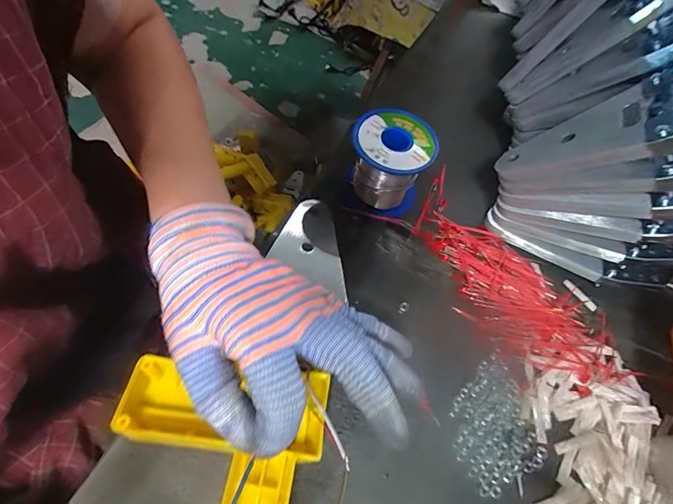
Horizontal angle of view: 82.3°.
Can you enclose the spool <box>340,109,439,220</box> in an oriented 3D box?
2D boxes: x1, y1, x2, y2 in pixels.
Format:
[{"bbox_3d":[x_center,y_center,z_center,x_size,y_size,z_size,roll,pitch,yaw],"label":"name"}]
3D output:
[{"bbox_3d":[0.043,-0.072,0.321,0.066,0.063,0.065,19,61,3],"label":"spool"}]

